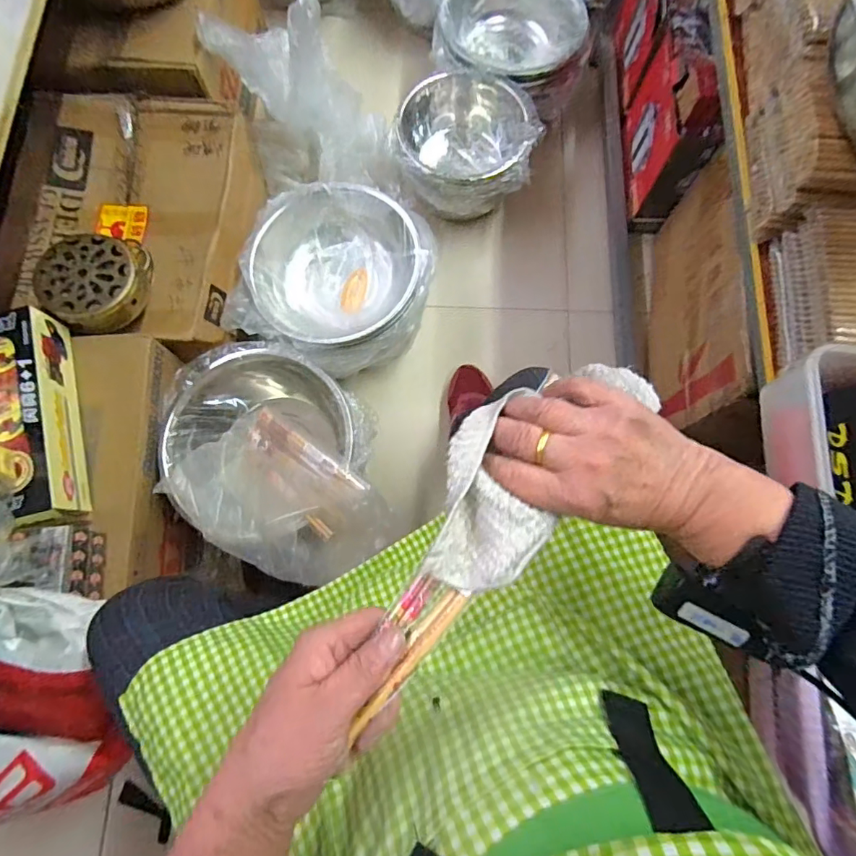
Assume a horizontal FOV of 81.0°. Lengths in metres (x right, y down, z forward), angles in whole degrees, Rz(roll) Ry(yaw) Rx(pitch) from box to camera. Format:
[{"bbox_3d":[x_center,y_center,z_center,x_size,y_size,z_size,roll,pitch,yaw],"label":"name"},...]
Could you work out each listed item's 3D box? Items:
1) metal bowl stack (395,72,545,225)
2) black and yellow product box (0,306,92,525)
[{"bbox_3d":[0.071,-0.542,1.004,0.259,0.162,0.245,-11,77,-3],"label":"metal bowl stack"},{"bbox_3d":[-0.537,-0.017,0.683,0.074,0.081,0.298,-15,77,-4],"label":"black and yellow product box"}]

